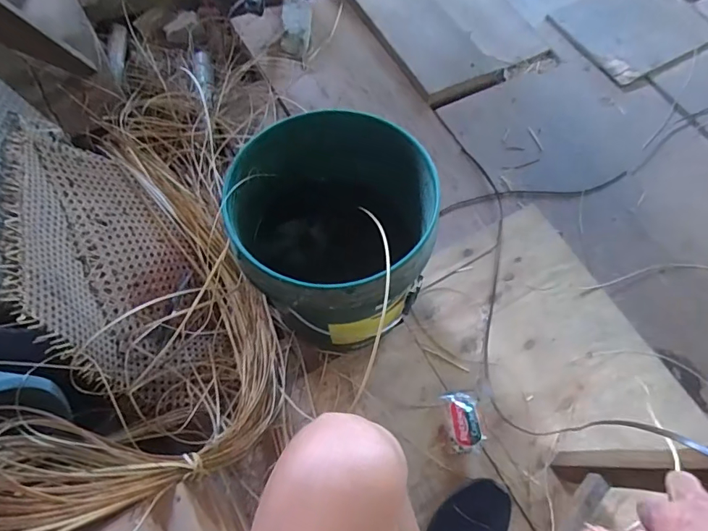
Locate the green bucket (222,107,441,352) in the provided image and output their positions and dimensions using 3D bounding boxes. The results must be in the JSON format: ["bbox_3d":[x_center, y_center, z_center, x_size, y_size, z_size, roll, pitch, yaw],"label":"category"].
[{"bbox_3d":[-0.033,-0.032,0.771,0.281,0.319,0.288,2,66,-5],"label":"green bucket"}]

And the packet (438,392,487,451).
[{"bbox_3d":[0.188,0.268,0.811,0.058,0.026,0.097,-8,67,-9],"label":"packet"}]

